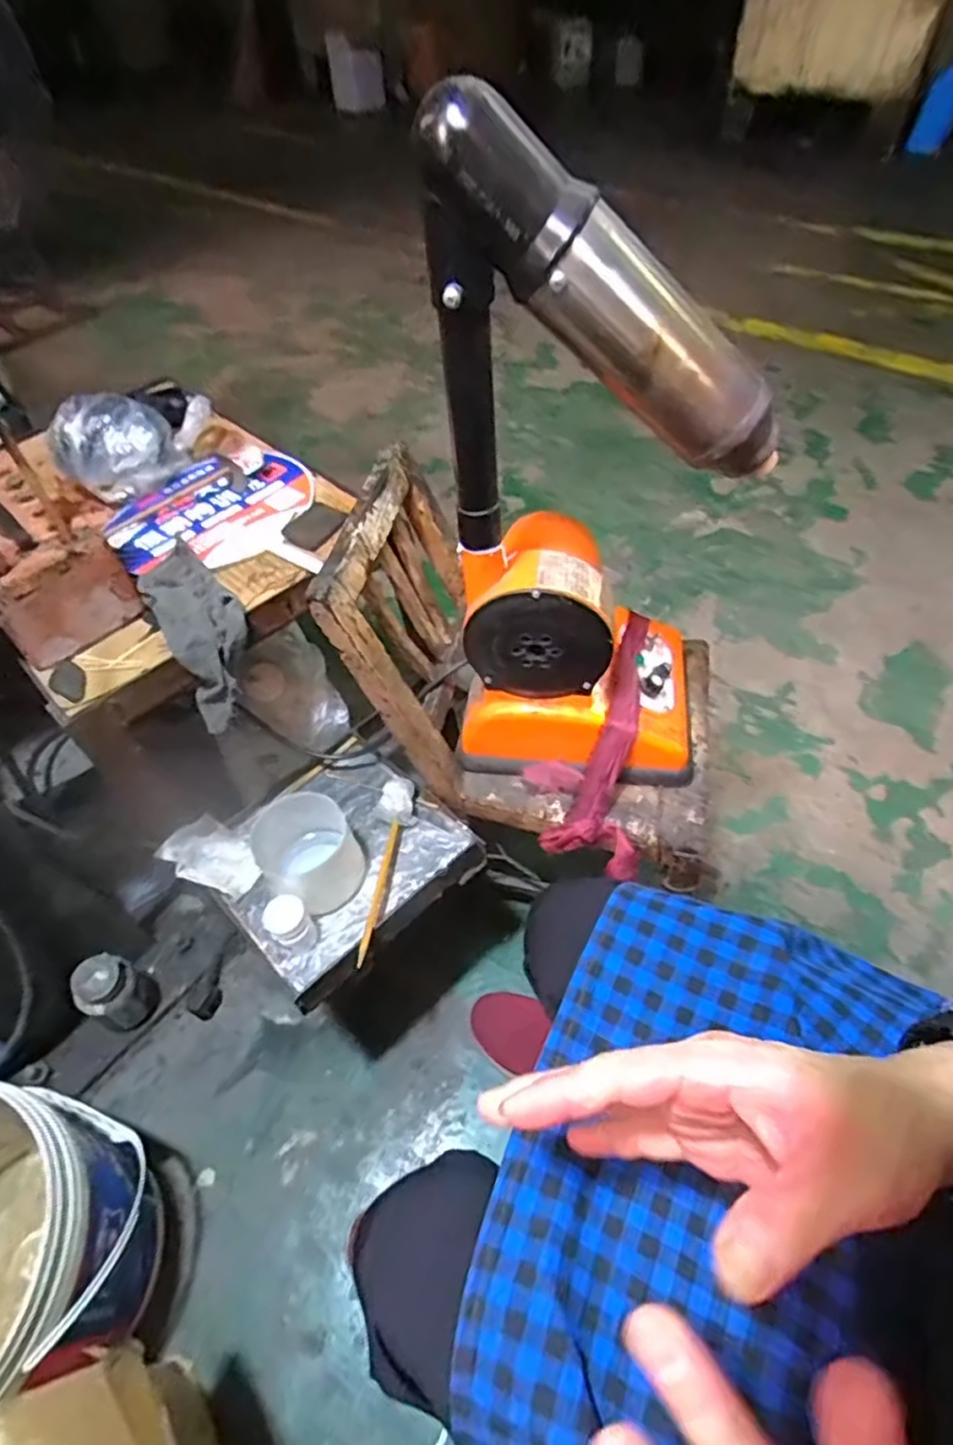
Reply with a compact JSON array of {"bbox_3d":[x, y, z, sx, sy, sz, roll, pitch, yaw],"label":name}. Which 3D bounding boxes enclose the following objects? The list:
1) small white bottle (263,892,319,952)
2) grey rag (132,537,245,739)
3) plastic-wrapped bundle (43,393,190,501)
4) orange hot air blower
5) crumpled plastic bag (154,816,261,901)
[{"bbox_3d":[-0.168,0.182,0.599,0.035,0.046,0.036,-2,51,2],"label":"small white bottle"},{"bbox_3d":[-0.249,-0.091,0.602,0.073,0.055,0.182,-21,74,-13],"label":"grey rag"},{"bbox_3d":[-0.392,-0.301,0.726,0.113,0.085,0.081,5,51,7],"label":"plastic-wrapped bundle"},{"bbox_3d":[0.103,-0.167,0.536,0.222,0.486,0.181,10,52,11],"label":"orange hot air blower"},{"bbox_3d":[-0.258,0.137,0.664,0.095,0.032,0.061,24,56,21],"label":"crumpled plastic bag"}]

